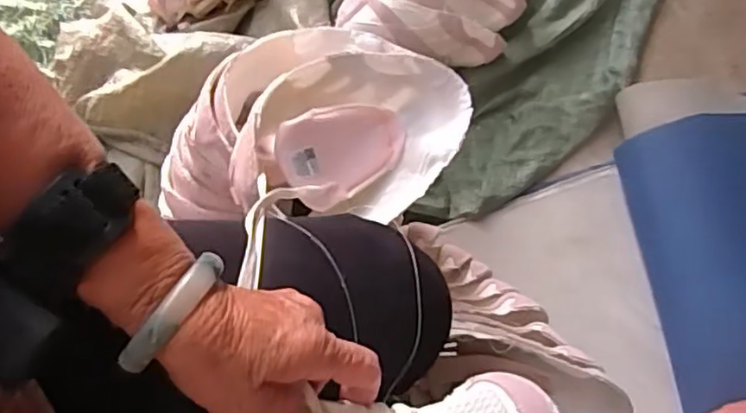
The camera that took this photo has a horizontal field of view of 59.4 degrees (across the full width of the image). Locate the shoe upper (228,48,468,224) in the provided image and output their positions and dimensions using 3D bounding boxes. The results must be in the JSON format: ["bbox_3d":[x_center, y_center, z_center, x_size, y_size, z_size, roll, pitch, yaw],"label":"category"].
[{"bbox_3d":[-0.018,-0.061,0.578,0.206,0.063,0.133,-8,66,-7],"label":"shoe upper"}]

